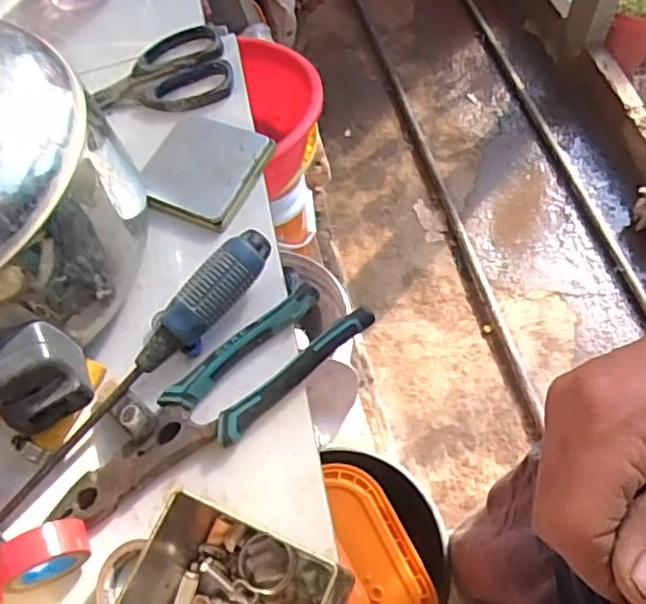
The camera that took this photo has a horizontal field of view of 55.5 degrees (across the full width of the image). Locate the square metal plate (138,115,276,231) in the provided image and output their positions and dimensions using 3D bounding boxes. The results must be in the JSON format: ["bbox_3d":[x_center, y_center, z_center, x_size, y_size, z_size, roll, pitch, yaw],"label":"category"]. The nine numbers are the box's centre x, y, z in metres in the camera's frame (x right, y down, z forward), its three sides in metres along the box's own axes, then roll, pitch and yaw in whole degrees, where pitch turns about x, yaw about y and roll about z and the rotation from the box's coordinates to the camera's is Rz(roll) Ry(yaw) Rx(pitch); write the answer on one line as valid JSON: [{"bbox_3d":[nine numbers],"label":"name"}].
[{"bbox_3d":[-0.092,-0.100,0.458,0.085,0.010,0.084,21,72,20],"label":"square metal plate"}]

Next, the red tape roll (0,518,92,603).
[{"bbox_3d":[-0.153,0.143,0.339,0.051,0.048,0.024,-25,62,-8],"label":"red tape roll"}]

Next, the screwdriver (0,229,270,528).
[{"bbox_3d":[-0.117,0.044,0.385,0.034,0.027,0.232,40,84,20],"label":"screwdriver"}]

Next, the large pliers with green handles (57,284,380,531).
[{"bbox_3d":[-0.067,0.061,0.374,0.208,0.013,0.050,-37,66,-8],"label":"large pliers with green handles"}]

